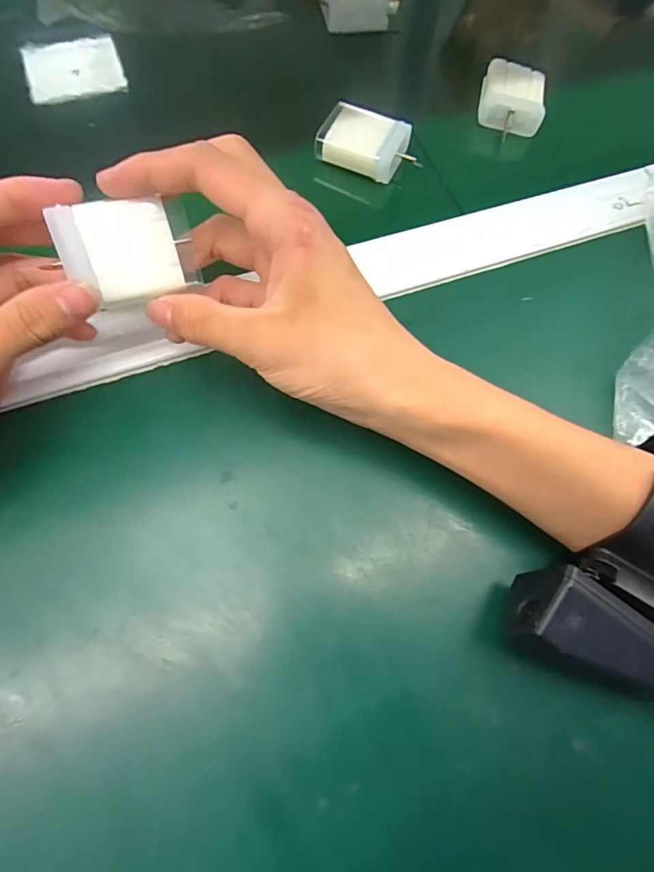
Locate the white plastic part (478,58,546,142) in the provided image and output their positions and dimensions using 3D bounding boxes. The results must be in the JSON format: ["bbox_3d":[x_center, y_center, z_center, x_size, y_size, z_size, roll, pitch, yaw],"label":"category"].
[{"bbox_3d":[0.130,-0.239,0.322,0.044,0.018,0.053,11,70,2],"label":"white plastic part"}]

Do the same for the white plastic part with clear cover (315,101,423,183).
[{"bbox_3d":[0.027,-0.189,0.295,0.059,0.019,0.041,24,71,6],"label":"white plastic part with clear cover"}]

